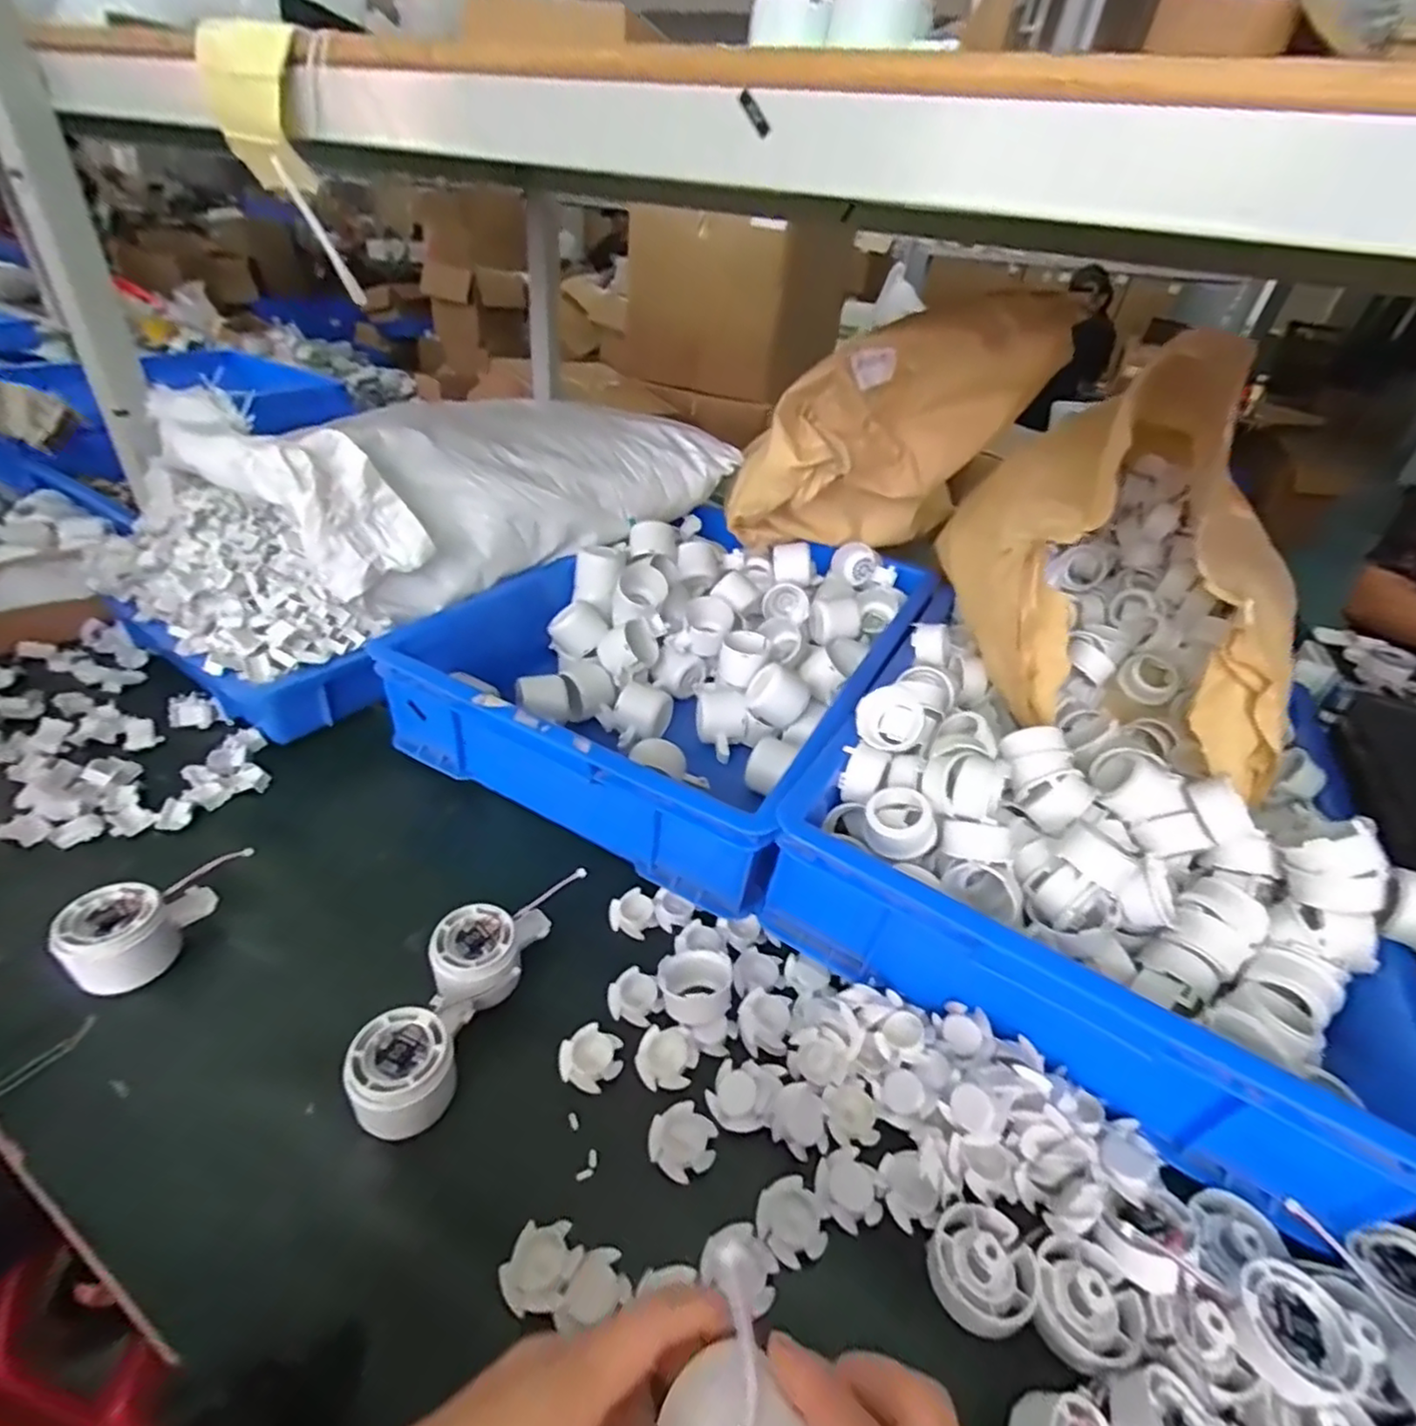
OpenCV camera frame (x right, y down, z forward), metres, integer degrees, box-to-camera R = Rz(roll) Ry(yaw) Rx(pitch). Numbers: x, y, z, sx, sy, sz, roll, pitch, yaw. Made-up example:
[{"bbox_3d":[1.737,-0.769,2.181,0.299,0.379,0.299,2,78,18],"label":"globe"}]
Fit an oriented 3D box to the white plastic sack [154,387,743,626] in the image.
[{"bbox_3d":[-0.223,-0.277,0.786,0.168,0.157,0.585,33,43,31],"label":"white plastic sack"}]

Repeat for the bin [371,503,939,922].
[{"bbox_3d":[-0.008,-0.072,0.760,0.394,0.133,0.535,21,42,21],"label":"bin"}]

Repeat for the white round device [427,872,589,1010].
[{"bbox_3d":[-0.146,0.166,0.490,0.118,0.051,0.061,-25,47,-36],"label":"white round device"}]

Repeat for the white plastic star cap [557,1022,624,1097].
[{"bbox_3d":[-0.079,0.234,0.446,0.041,0.010,0.038,16,40,15],"label":"white plastic star cap"}]

